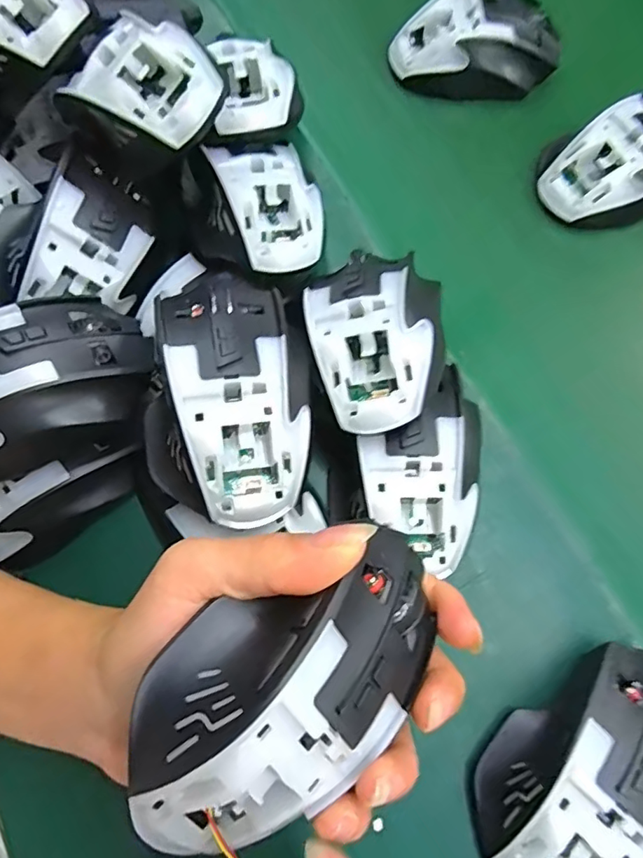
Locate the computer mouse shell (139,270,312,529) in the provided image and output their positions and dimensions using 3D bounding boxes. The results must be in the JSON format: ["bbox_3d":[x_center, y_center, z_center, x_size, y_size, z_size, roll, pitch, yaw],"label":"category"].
[{"bbox_3d":[-0.046,-0.022,0.237,0.071,0.034,0.125,-10,71,-5],"label":"computer mouse shell"}]

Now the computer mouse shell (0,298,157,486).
[{"bbox_3d":[-0.138,-0.017,0.248,0.116,0.045,0.073,-25,73,-9],"label":"computer mouse shell"}]

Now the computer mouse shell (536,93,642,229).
[{"bbox_3d":[0.198,-0.169,0.340,0.112,0.039,0.074,-25,73,-9],"label":"computer mouse shell"}]

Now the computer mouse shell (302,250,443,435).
[{"bbox_3d":[0.025,-0.042,0.255,0.066,0.026,0.085,-3,71,-2],"label":"computer mouse shell"}]

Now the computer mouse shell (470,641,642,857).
[{"bbox_3d":[0.116,0.148,0.224,0.072,0.037,0.116,41,75,12],"label":"computer mouse shell"}]

